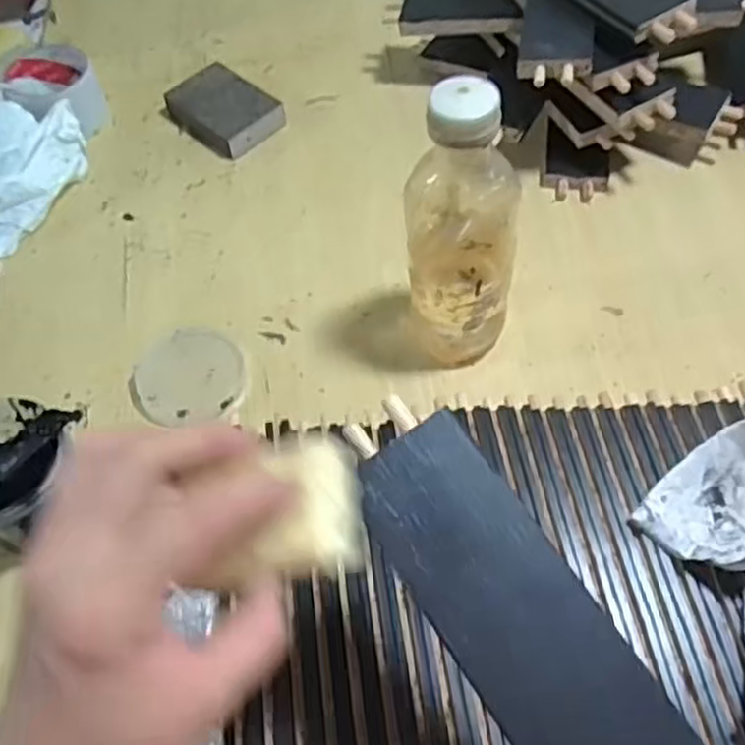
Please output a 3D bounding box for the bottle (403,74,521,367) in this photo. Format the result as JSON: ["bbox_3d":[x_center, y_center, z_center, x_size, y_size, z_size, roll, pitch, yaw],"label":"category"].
[{"bbox_3d":[0.062,-0.083,0.484,0.071,0.212,0.056,-21,60,-9],"label":"bottle"}]

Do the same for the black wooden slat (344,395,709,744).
[{"bbox_3d":[0.085,0.135,0.252,0.055,0.009,0.293,-30,70,-14],"label":"black wooden slat"}]

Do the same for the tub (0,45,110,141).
[{"bbox_3d":[-0.301,-0.264,0.708,0.083,0.057,0.089,-2,59,3],"label":"tub"}]

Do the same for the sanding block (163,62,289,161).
[{"bbox_3d":[-0.142,-0.250,0.711,0.105,0.021,0.073,39,68,23],"label":"sanding block"}]

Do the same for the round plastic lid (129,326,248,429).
[{"bbox_3d":[-0.138,0.002,0.562,0.084,0.014,0.084,-2,59,3],"label":"round plastic lid"}]

